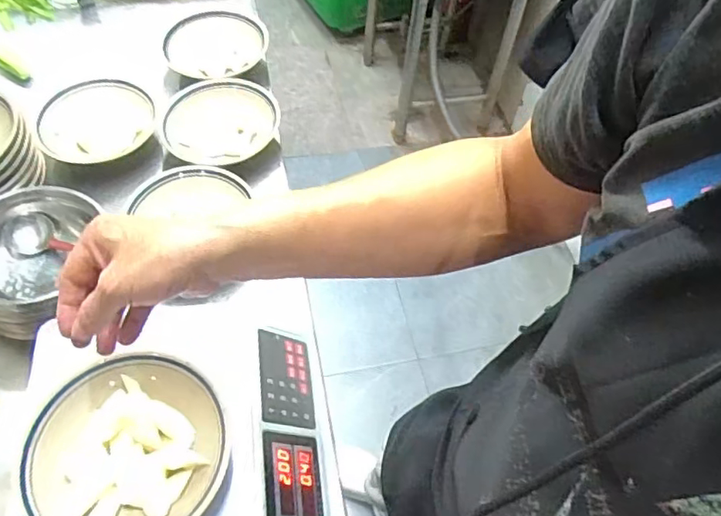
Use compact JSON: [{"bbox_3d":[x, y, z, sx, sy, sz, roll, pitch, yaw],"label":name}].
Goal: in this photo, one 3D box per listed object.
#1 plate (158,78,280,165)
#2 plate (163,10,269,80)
[{"bbox_3d":[-0.233,-0.225,0.951,0.196,0.057,0.171,-11,58,-11],"label":"plate"},{"bbox_3d":[-0.266,-0.403,1.048,0.179,0.037,0.167,2,56,-3],"label":"plate"}]

